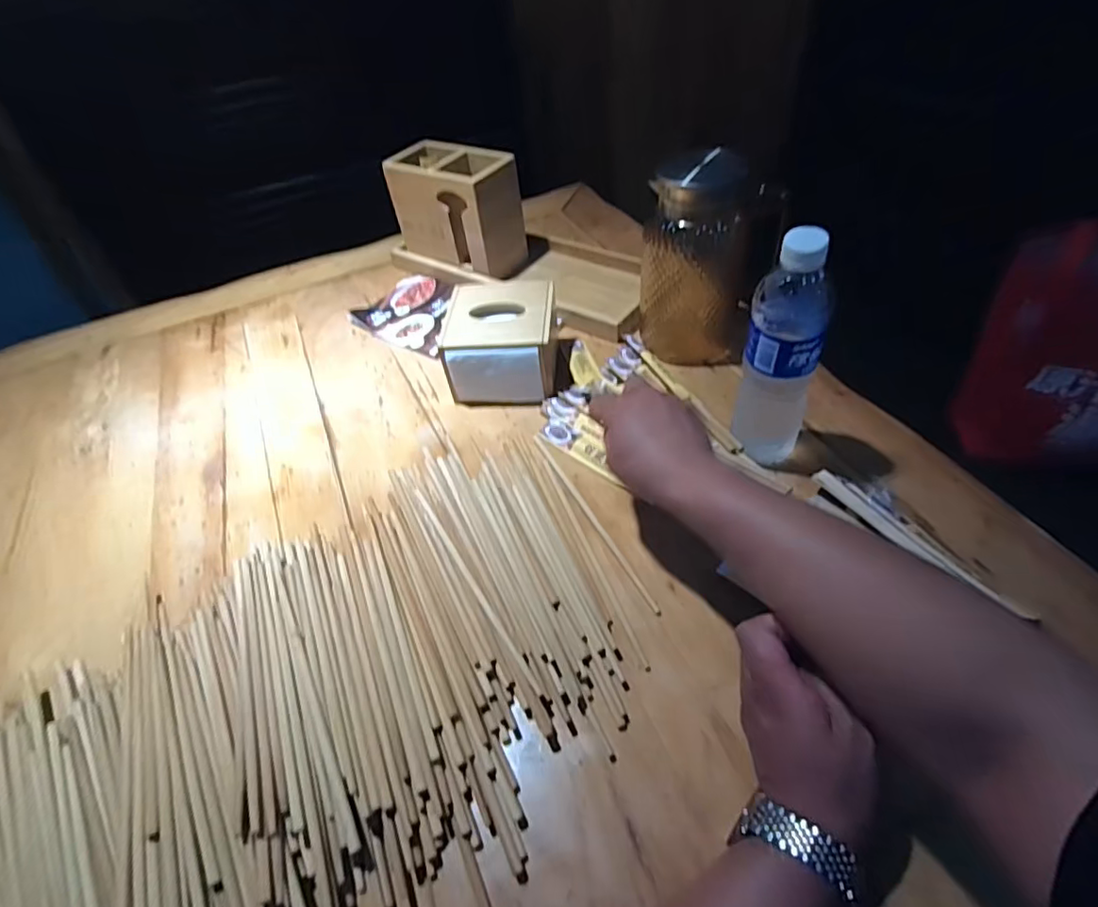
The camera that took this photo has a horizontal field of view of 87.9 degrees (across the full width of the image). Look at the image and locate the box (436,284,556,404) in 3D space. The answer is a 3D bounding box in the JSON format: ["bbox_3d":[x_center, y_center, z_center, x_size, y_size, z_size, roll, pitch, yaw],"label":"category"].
[{"bbox_3d":[-0.051,-0.132,0.672,0.119,0.088,0.132,1,46,7],"label":"box"}]

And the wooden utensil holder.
[{"bbox_3d":[-0.129,-0.350,0.819,0.169,0.141,0.088,22,54,25],"label":"wooden utensil holder"}]

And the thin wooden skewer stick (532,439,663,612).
[{"bbox_3d":[0.039,0.056,0.541,0.008,0.005,0.232,-22,47,-14],"label":"thin wooden skewer stick"}]

